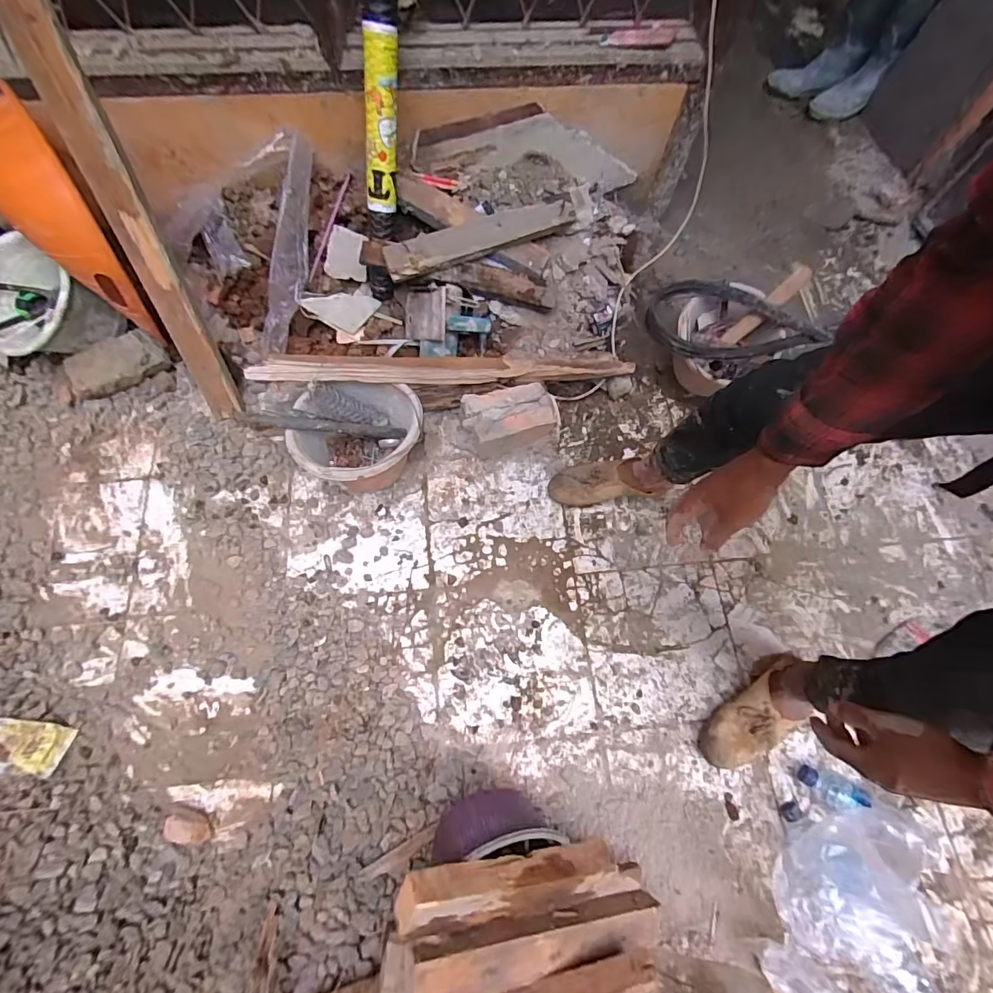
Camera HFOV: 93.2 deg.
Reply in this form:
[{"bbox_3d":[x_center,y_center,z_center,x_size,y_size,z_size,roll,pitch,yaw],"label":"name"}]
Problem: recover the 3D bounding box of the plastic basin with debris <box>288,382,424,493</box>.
[{"bbox_3d":[-0.276,-0.113,0.979,0.248,0.185,0.226,1,69,-2],"label":"plastic basin with debris"}]

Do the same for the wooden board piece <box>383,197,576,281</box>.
[{"bbox_3d":[-0.028,-0.550,0.991,0.417,0.070,0.027,-22,36,-9],"label":"wooden board piece"}]

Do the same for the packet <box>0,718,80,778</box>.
[{"bbox_3d":[-0.817,0.423,0.798,0.149,0.014,0.082,15,38,-10],"label":"packet"}]

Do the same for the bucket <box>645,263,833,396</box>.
[{"bbox_3d":[0.510,-0.355,1.087,0.322,0.206,0.209,-9,69,-5],"label":"bucket"}]

